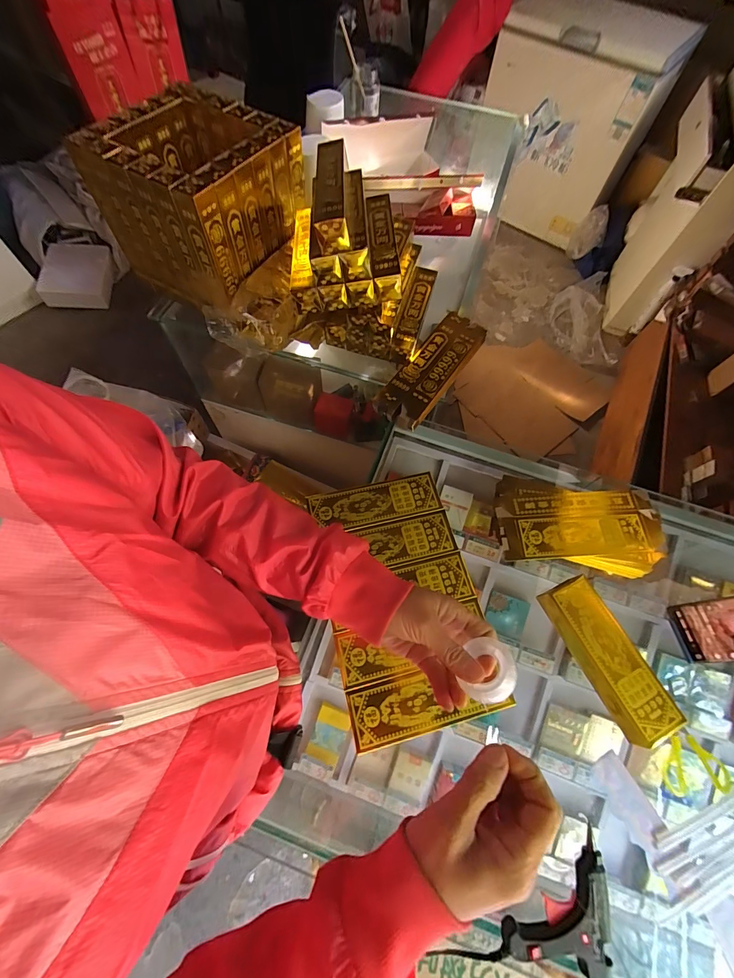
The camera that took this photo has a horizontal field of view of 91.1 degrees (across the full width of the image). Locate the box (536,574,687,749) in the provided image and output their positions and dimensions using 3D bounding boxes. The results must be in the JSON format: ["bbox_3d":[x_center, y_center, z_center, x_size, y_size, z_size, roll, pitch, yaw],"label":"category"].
[{"bbox_3d":[0.319,0.221,0.479,0.068,0.036,0.197,-21,68,-12],"label":"box"}]

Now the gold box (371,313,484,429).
[{"bbox_3d":[0.126,-0.230,0.678,0.090,0.034,0.277,33,68,12],"label":"gold box"}]

